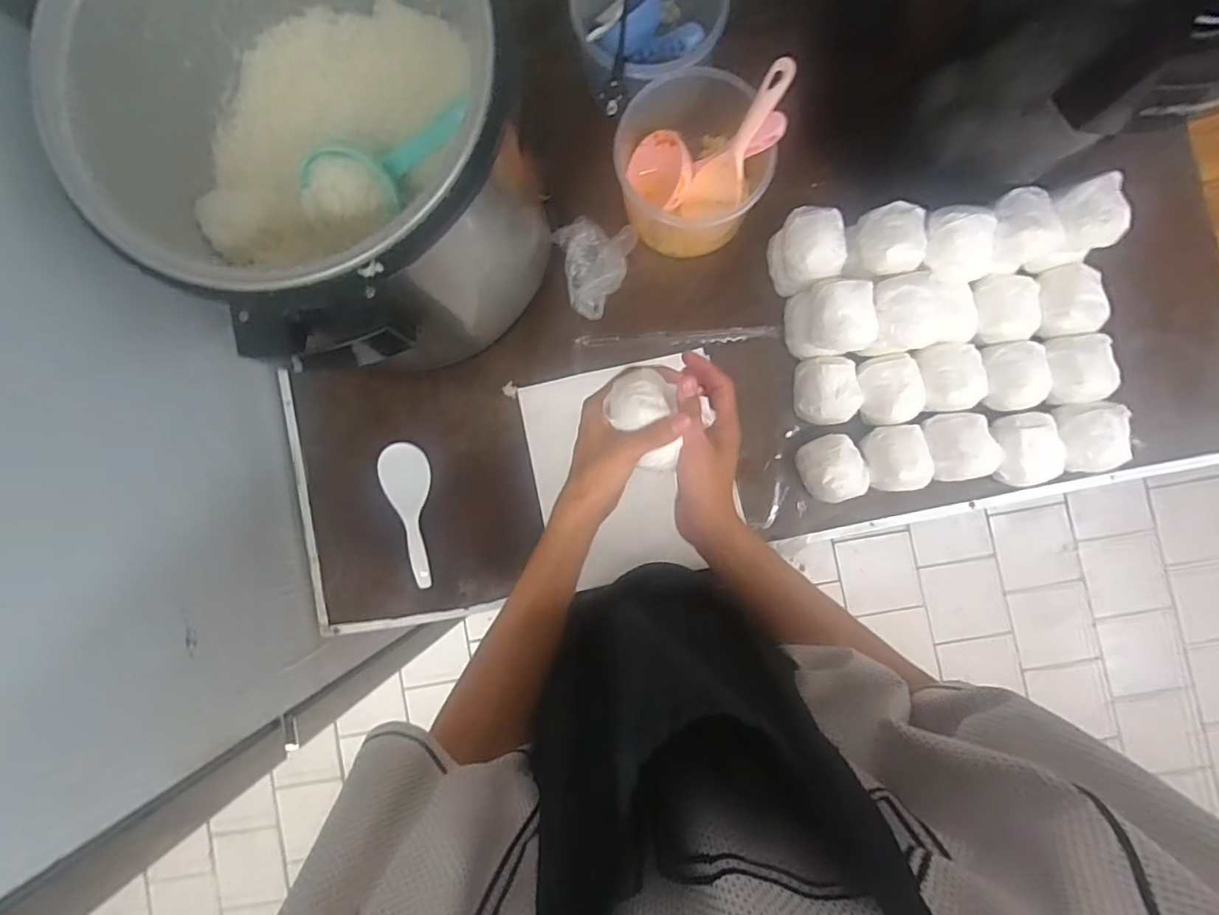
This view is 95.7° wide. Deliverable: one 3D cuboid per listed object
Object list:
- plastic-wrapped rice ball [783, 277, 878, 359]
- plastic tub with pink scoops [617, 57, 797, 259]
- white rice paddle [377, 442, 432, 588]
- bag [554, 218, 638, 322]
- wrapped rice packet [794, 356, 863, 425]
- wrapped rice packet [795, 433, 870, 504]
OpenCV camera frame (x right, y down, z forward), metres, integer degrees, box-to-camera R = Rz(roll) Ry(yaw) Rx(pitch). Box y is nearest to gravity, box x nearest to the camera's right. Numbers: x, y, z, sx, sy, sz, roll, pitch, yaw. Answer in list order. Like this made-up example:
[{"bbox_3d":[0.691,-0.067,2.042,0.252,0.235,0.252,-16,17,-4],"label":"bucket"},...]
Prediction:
[{"bbox_3d":[0.268,-0.168,0.672,0.089,0.098,0.082,0,88,3],"label":"plastic-wrapped rice ball"},{"bbox_3d":[0.104,-0.356,0.652,0.182,0.180,0.166,0,88,3],"label":"plastic tub with pink scoops"},{"bbox_3d":[-0.256,0.074,0.717,0.061,0.009,0.185,-13,87,3],"label":"white rice paddle"},{"bbox_3d":[-0.008,-0.246,0.708,0.102,0.051,0.117,-15,87,3],"label":"bag"},{"bbox_3d":[0.270,-0.083,0.691,0.076,0.049,0.080,-4,88,3],"label":"wrapped rice packet"},{"bbox_3d":[0.279,0.013,0.692,0.079,0.047,0.082,-12,87,3],"label":"wrapped rice packet"}]

